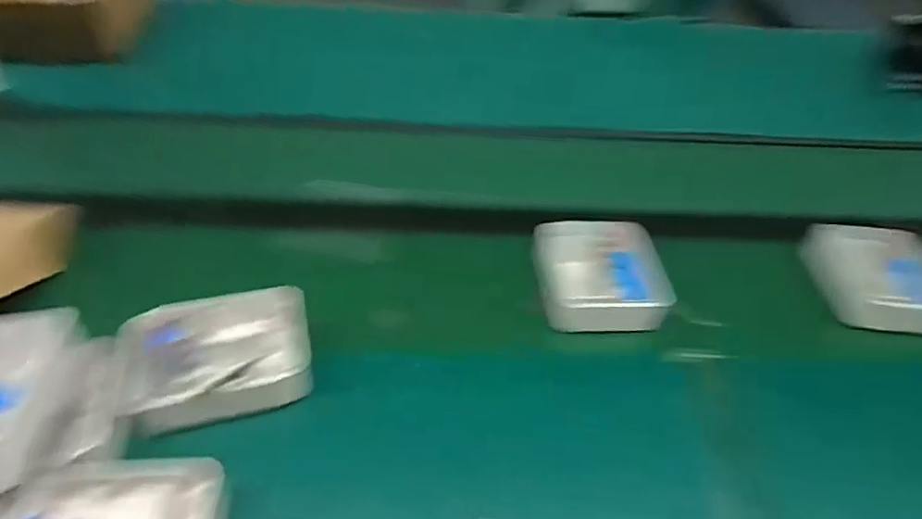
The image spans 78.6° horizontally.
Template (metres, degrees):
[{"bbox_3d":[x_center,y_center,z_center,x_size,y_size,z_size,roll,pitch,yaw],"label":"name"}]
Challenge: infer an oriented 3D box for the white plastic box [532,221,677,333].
[{"bbox_3d":[0.146,0.017,0.605,0.114,0.050,0.135,4,46,-3],"label":"white plastic box"}]

